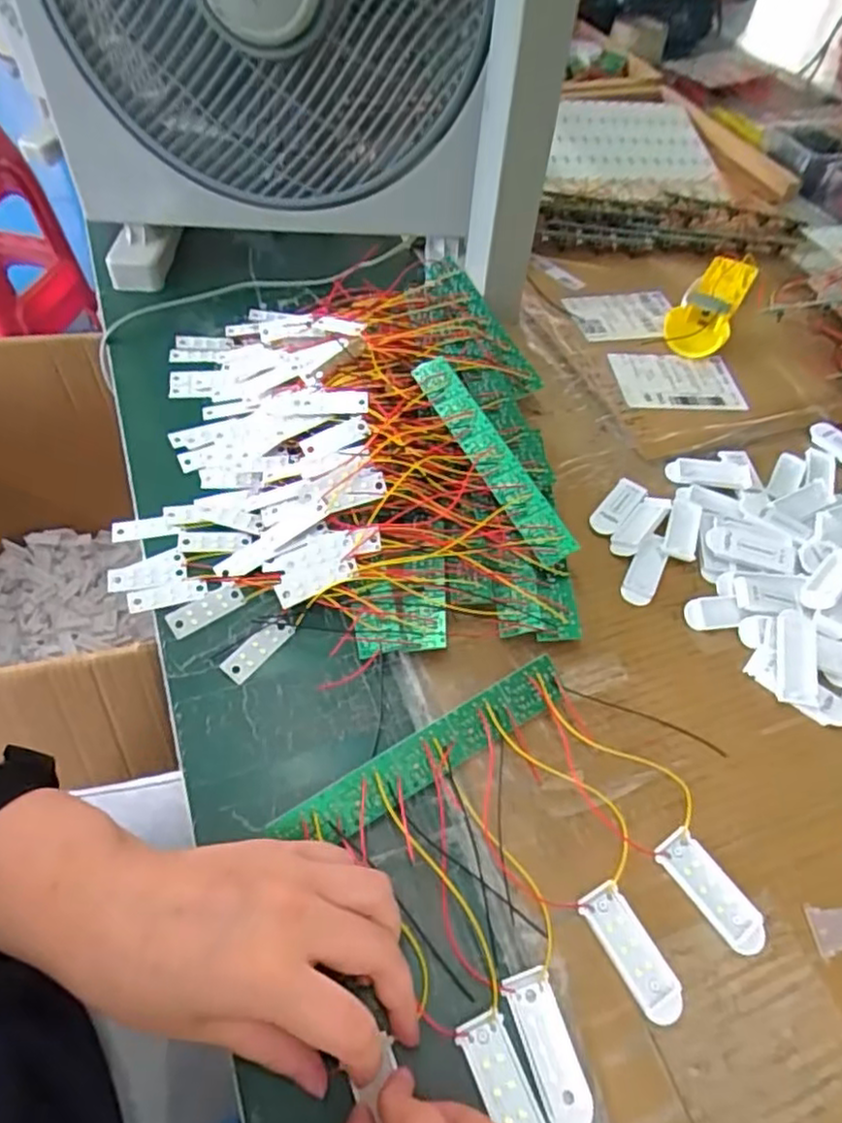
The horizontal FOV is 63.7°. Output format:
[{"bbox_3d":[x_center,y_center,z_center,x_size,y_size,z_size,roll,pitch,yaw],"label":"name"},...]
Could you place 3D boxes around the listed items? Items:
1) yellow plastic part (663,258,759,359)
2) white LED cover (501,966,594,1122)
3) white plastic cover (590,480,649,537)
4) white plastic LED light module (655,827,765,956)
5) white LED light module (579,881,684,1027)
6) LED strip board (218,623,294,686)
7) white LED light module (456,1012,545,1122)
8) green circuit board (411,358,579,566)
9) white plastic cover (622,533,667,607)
[{"bbox_3d":[0.259,-0.233,0.606,0.051,0.025,0.147,24,57,16],"label":"yellow plastic part"},{"bbox_3d":[0.055,0.208,0.289,0.020,0.004,0.057,-17,56,-12],"label":"white LED cover"},{"bbox_3d":[0.136,-0.038,0.468,0.021,0.006,0.054,32,60,21],"label":"white plastic cover"},{"bbox_3d":[0.139,0.158,0.325,0.021,0.008,0.056,-32,60,-21],"label":"white plastic LED light module"},{"bbox_3d":[0.097,0.179,0.310,0.020,0.005,0.056,-25,58,-17],"label":"white LED light module"},{"bbox_3d":[-0.097,0.051,0.400,0.016,0.004,0.045,36,61,23],"label":"LED strip board"},{"bbox_3d":[0.036,0.221,0.279,0.021,0.004,0.056,-18,56,-13],"label":"white LED light module"},{"bbox_3d":[0.044,-0.071,0.447,0.027,0.008,0.171,-24,65,-15],"label":"green circuit board"},{"bbox_3d":[0.143,0.005,0.434,0.021,0.008,0.051,23,57,15],"label":"white plastic cover"}]

